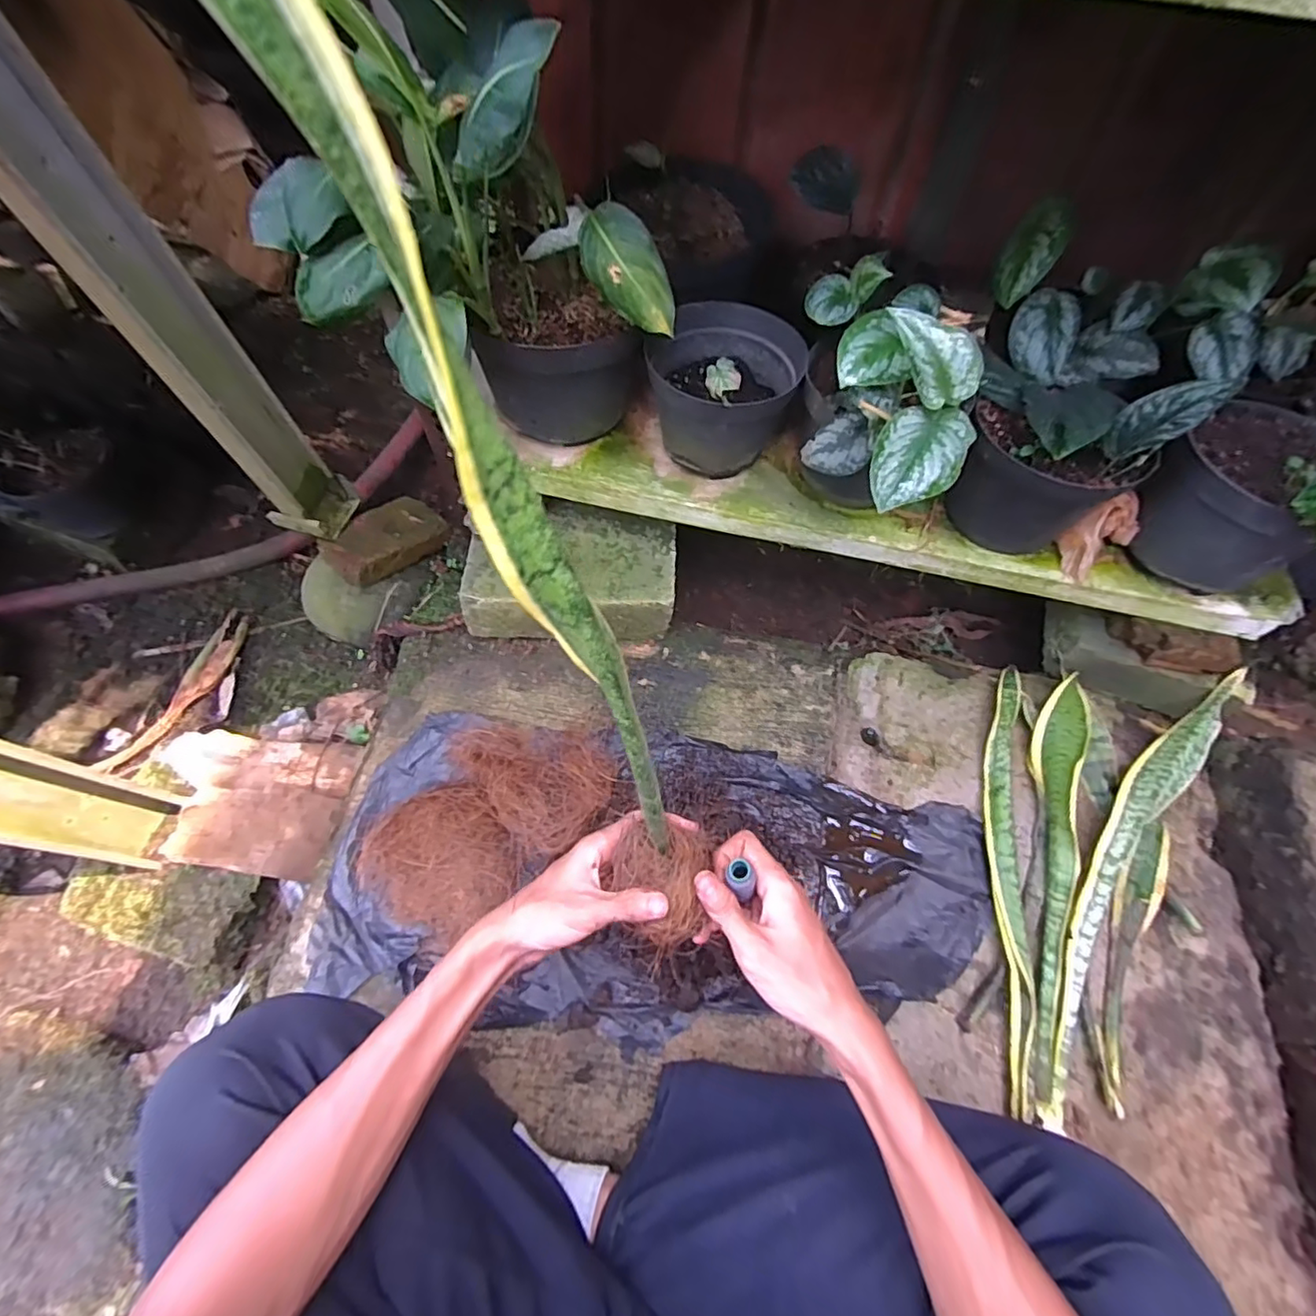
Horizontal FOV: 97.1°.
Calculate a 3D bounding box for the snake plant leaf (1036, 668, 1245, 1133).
[{"bbox_3d":[0.494,0.216,0.613,0.059,0.031,0.521,34,70,18],"label":"snake plant leaf"}]

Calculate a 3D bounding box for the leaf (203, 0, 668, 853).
[{"bbox_3d":[-0.062,-0.067,0.217,0.028,0.437,0.037,-38,39,-18],"label":"leaf"}]

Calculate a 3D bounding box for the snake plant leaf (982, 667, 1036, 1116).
[{"bbox_3d":[0.379,0.214,0.629,0.038,0.024,0.453,13,63,6],"label":"snake plant leaf"}]

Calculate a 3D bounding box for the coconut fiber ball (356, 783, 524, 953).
[{"bbox_3d":[-0.225,0.211,0.604,0.142,0.044,0.148,0,62,0],"label":"coconut fiber ball"}]

